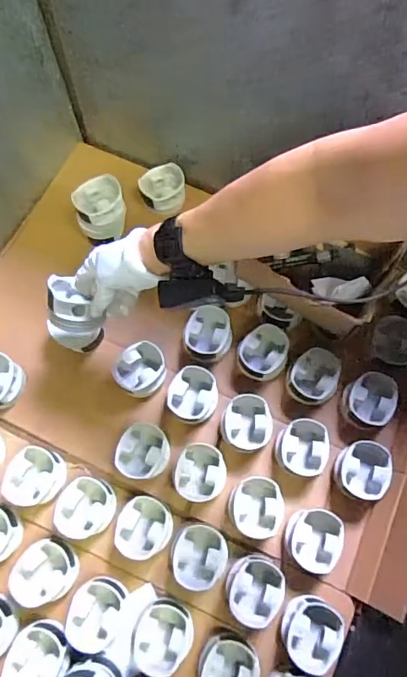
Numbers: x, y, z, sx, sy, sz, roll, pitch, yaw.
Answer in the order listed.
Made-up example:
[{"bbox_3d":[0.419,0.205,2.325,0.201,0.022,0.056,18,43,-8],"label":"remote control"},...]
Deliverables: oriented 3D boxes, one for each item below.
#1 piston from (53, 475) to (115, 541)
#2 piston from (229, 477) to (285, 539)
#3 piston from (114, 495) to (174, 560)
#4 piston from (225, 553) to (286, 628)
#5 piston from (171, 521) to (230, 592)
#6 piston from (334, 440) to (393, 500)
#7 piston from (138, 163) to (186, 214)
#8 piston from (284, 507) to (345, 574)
[{"bbox_3d":[-0.158,0.230,0.647,0.078,0.042,0.078,2,71,1],"label":"piston"},{"bbox_3d":[0.075,0.230,0.648,0.077,0.037,0.079,0,71,0],"label":"piston"},{"bbox_3d":[-0.079,0.255,0.640,0.073,0.039,0.076,10,71,3],"label":"piston"},{"bbox_3d":[0.068,0.328,0.618,0.074,0.044,0.081,8,71,3],"label":"piston"},{"bbox_3d":[-0.004,0.286,0.628,0.076,0.038,0.078,2,71,1],"label":"piston"},{"bbox_3d":[0.219,0.180,0.651,0.064,0.037,0.072,25,73,8],"label":"piston"},{"bbox_3d":[-0.068,-0.250,0.804,0.076,0.047,0.069,-14,71,-5],"label":"piston"},{"bbox_3d":[0.146,0.270,0.635,0.073,0.048,0.079,0,71,0],"label":"piston"}]

